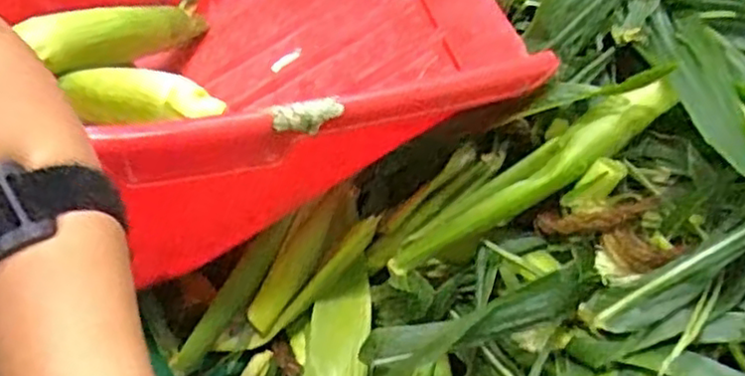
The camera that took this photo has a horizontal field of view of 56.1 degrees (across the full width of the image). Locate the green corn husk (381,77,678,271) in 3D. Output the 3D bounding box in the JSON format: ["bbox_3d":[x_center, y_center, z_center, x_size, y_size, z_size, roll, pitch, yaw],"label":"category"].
[{"bbox_3d":[0.102,-0.005,0.467,0.206,0.028,0.033,-34,44,10],"label":"green corn husk"}]

